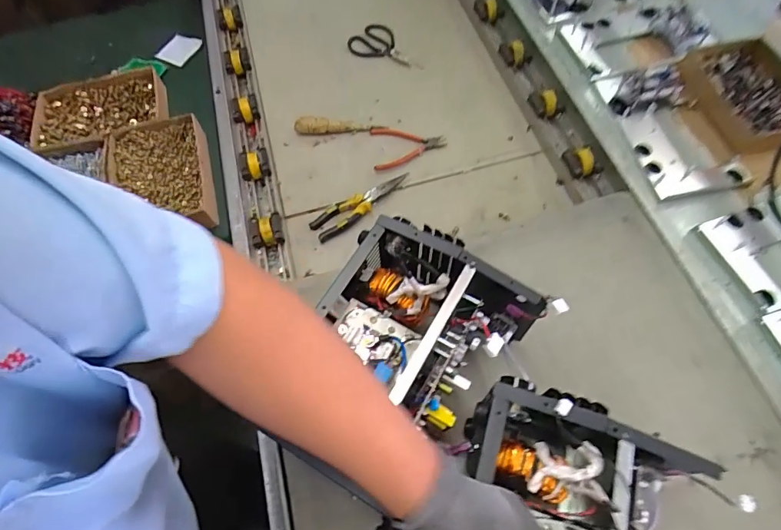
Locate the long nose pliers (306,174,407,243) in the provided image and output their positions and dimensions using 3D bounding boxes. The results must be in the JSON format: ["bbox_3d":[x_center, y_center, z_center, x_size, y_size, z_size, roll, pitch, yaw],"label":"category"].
[{"bbox_3d":[-0.050,-0.112,0.787,0.196,0.018,0.053,-29,67,-12],"label":"long nose pliers"}]

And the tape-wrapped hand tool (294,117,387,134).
[{"bbox_3d":[-0.099,-0.279,0.871,0.175,0.036,0.029,-5,64,-1],"label":"tape-wrapped hand tool"}]

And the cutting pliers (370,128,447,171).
[{"bbox_3d":[0.036,-0.231,0.857,0.140,0.006,0.106,-5,64,-1],"label":"cutting pliers"}]

